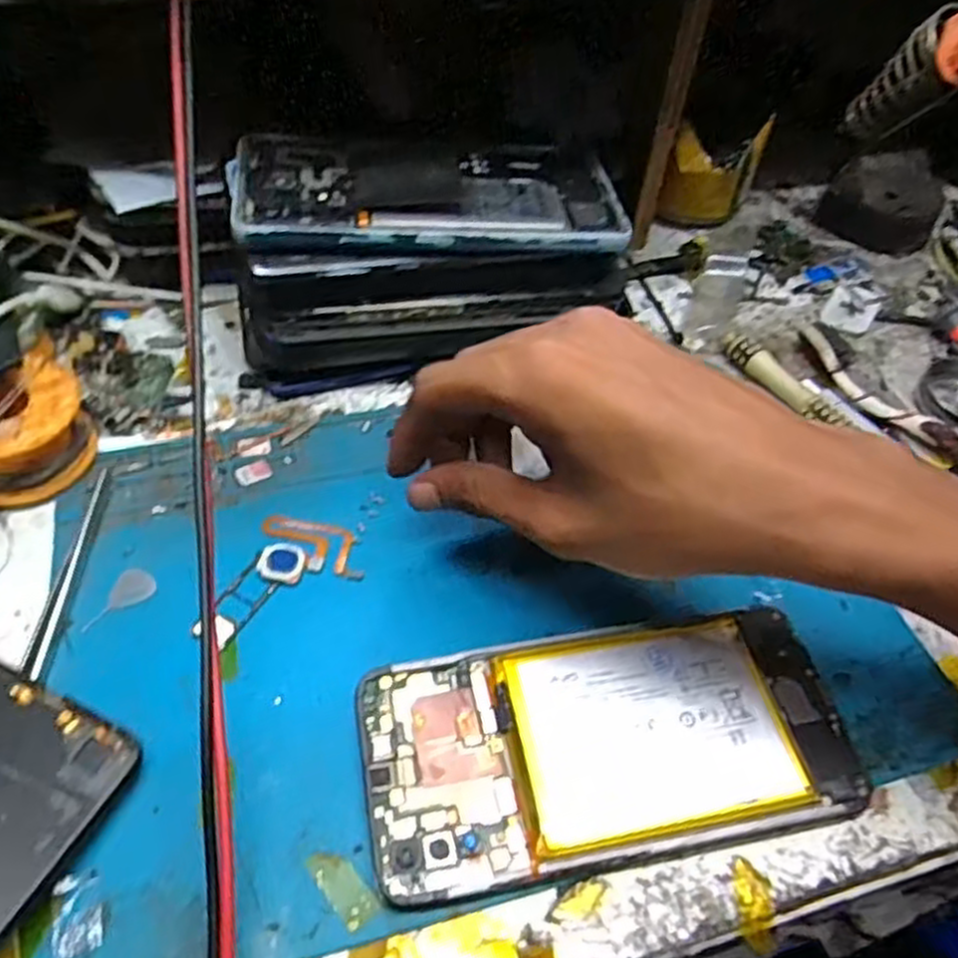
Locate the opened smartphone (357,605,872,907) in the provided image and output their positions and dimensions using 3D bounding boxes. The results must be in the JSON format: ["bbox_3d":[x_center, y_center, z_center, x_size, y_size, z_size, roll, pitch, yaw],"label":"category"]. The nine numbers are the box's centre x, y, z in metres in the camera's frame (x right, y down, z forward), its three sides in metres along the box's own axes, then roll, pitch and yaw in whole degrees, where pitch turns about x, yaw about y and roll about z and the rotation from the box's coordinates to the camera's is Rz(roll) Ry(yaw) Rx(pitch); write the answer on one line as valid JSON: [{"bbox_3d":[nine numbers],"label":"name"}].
[{"bbox_3d":[0.041,0.084,0.248,0.152,0.011,0.071,-7,51,-9],"label":"opened smartphone"}]

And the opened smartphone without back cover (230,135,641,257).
[{"bbox_3d":[-0.020,-0.120,0.323,0.157,0.014,0.075,-4,52,-9],"label":"opened smartphone without back cover"}]

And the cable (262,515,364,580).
[{"bbox_3d":[-0.063,0.024,0.292,0.042,0.004,0.022,10,51,4],"label":"cable"}]

